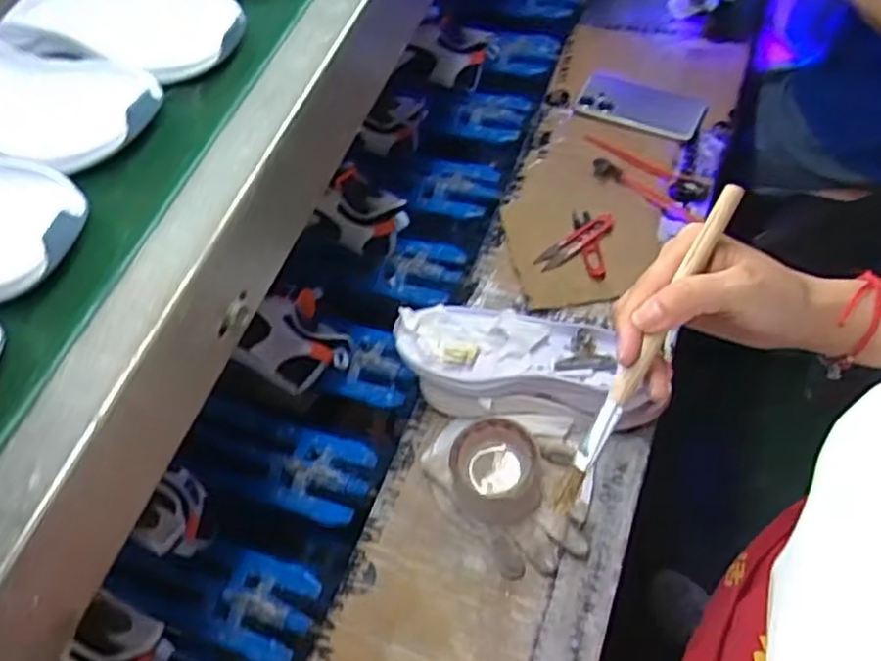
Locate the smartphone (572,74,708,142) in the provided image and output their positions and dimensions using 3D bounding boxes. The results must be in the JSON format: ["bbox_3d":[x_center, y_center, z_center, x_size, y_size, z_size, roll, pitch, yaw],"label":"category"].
[{"bbox_3d":[0.259,-0.294,0.930,0.153,0.014,0.076,22,65,16],"label":"smartphone"}]

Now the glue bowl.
[{"bbox_3d":[0.054,0.133,0.674,0.082,0.063,0.080,-2,61,3],"label":"glue bowl"}]

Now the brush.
[{"bbox_3d":[0.109,0.010,0.381,0.011,0.008,0.195,29,91,18],"label":"brush"}]

